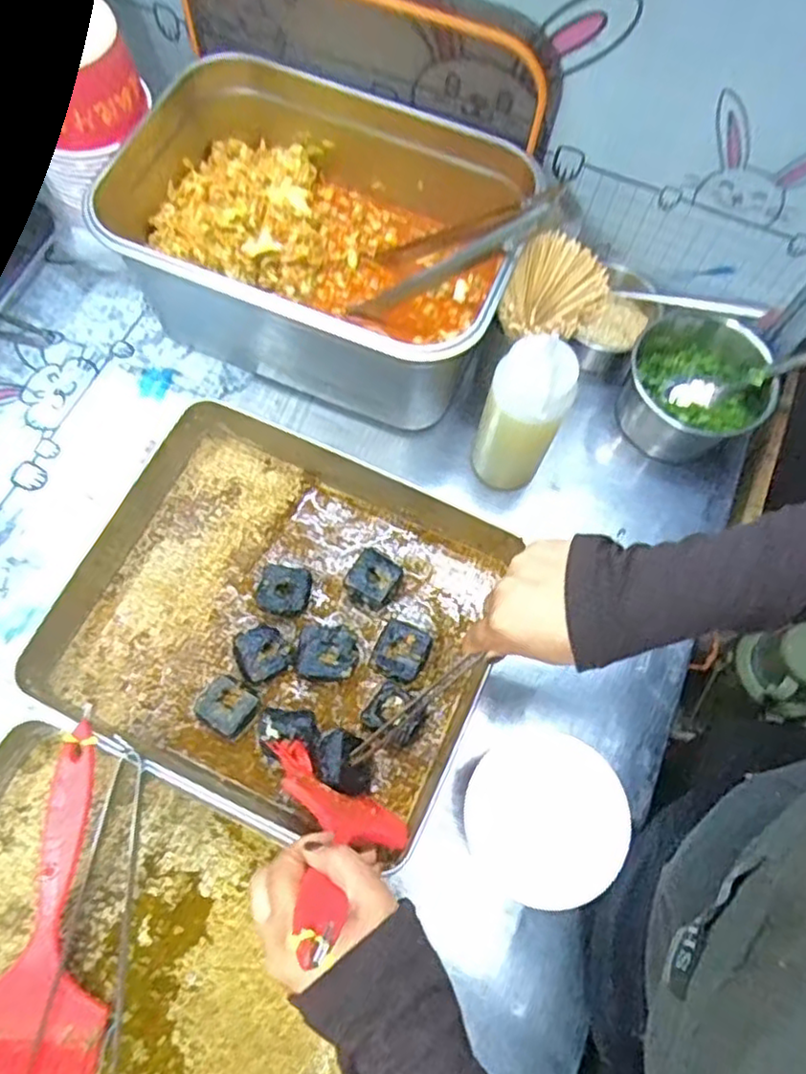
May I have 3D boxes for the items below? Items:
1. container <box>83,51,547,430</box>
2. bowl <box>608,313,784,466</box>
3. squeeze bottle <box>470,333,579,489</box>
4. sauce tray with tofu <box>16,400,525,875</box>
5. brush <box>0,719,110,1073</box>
[{"bbox_3d":[-0.077,-0.270,0.648,0.352,0.162,0.244,21,69,5],"label":"container"},{"bbox_3d":[0.287,-0.150,0.673,0.136,0.063,0.143,38,72,11],"label":"bowl"},{"bbox_3d":[0.102,-0.102,0.590,0.063,0.166,0.061,25,70,7],"label":"squeeze bottle"},{"bbox_3d":[-0.104,0.065,0.570,0.348,0.057,0.285,24,70,6],"label":"sauce tray with tofu"},{"bbox_3d":[-0.244,0.260,0.476,0.101,0.023,0.245,10,83,1],"label":"brush"}]

